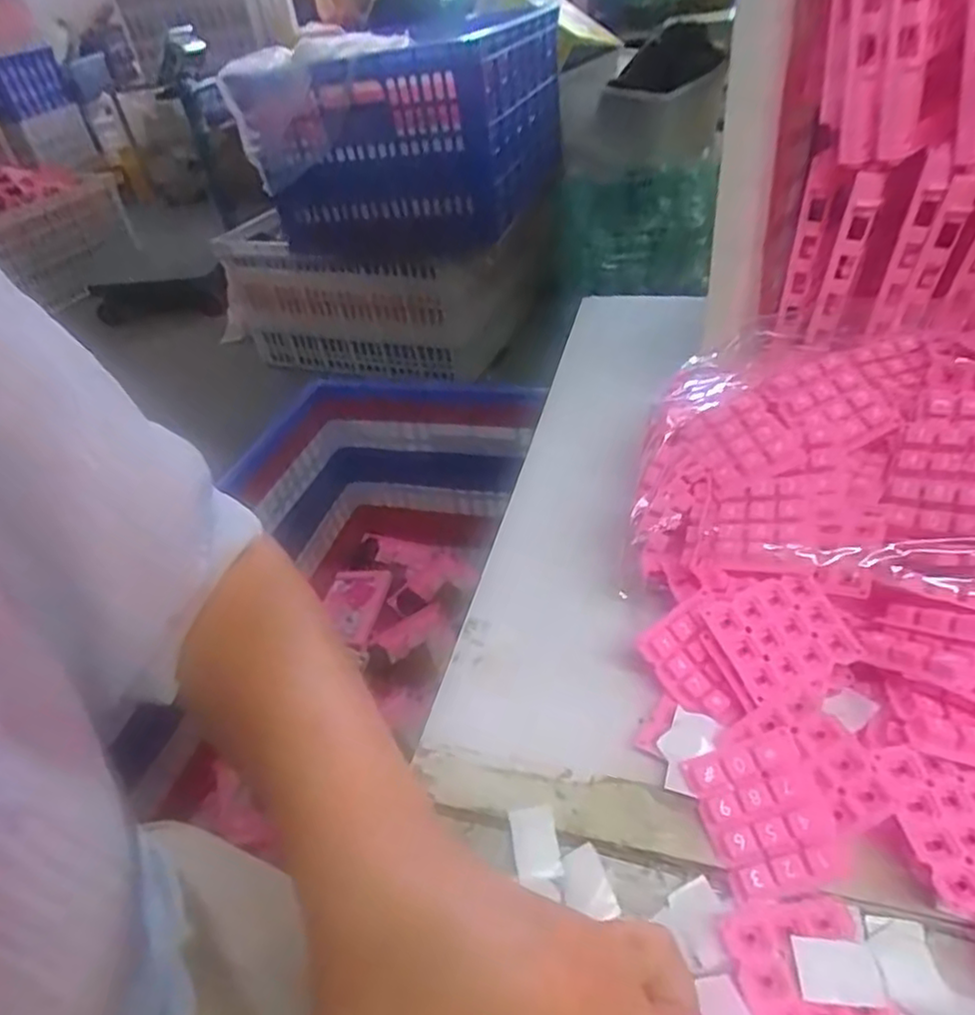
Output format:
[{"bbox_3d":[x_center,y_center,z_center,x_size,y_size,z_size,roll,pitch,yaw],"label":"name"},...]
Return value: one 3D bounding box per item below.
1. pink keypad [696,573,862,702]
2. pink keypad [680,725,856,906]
[{"bbox_3d":[0.144,0.062,0.317,0.058,0.008,0.051,-21,66,-6],"label":"pink keypad"},{"bbox_3d":[0.117,0.130,0.278,0.050,0.009,0.061,-26,54,16],"label":"pink keypad"}]

